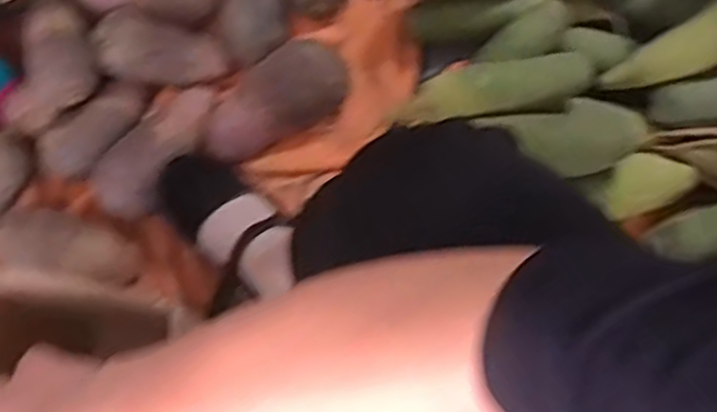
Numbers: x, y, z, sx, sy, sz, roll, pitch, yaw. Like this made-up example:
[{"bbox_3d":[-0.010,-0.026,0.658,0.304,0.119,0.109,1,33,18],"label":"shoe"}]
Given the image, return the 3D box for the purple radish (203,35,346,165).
[{"bbox_3d":[-0.086,-0.107,0.774,0.162,0.063,0.074,-32,79,-7],"label":"purple radish"}]

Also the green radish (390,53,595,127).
[{"bbox_3d":[0.134,-0.114,0.744,0.182,0.051,0.052,-5,77,-1],"label":"green radish"}]

